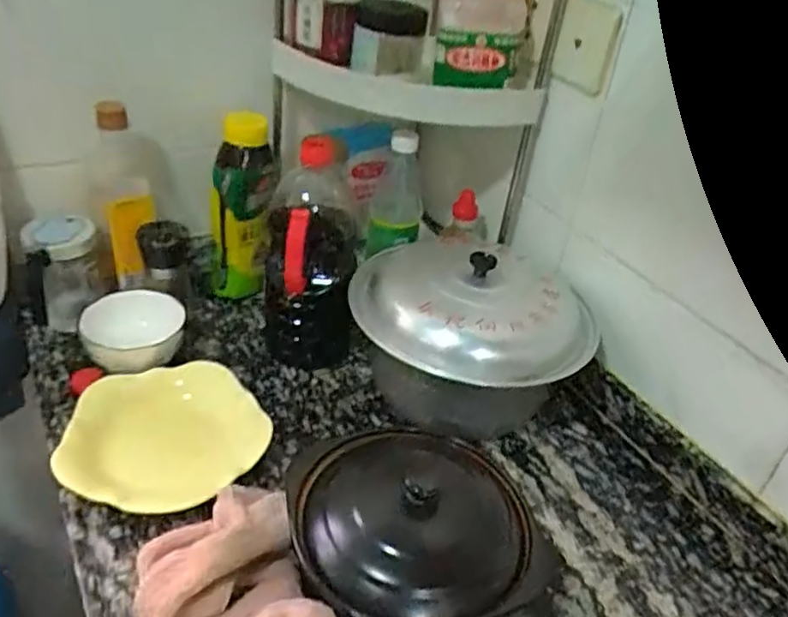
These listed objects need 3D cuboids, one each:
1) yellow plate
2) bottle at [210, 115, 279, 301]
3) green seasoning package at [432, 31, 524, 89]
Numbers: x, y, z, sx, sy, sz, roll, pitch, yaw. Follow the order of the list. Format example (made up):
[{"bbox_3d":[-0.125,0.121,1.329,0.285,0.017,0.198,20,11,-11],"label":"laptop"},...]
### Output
[{"bbox_3d":[-0.228,0.128,0.702,0.194,0.042,0.185,5,36,-3],"label":"yellow plate"},{"bbox_3d":[-0.200,-0.123,0.902,0.082,0.259,0.074,-1,36,-12],"label":"bottle"},{"bbox_3d":[0.091,-0.272,0.746,0.095,0.061,0.023,-5,37,-17],"label":"green seasoning package"}]

